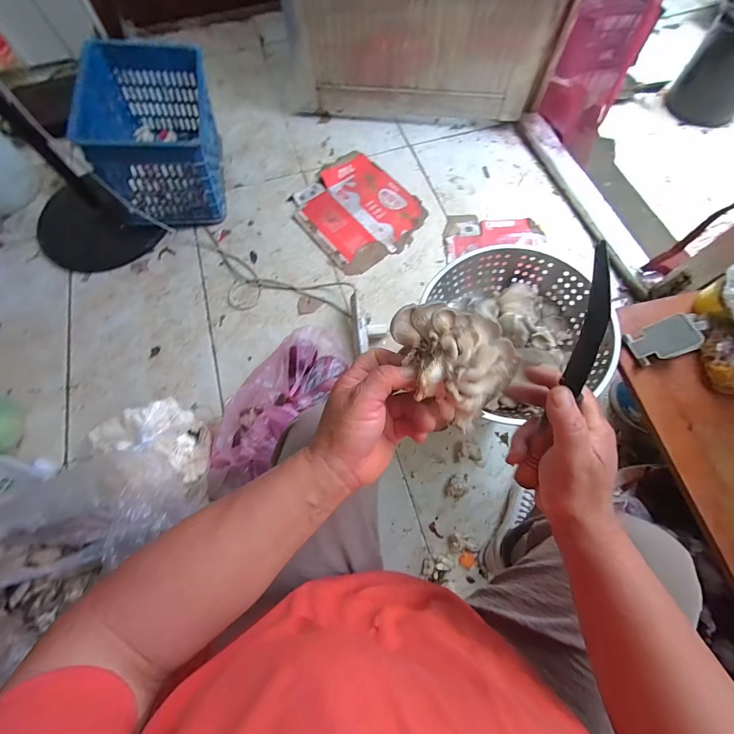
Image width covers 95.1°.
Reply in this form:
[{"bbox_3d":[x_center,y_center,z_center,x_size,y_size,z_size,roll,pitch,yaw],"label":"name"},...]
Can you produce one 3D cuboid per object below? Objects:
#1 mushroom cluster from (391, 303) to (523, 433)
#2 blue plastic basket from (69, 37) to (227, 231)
[{"bbox_3d":[0.064,-0.006,0.277,0.106,0.066,0.070,33,74,9],"label":"mushroom cluster"},{"bbox_3d":[-0.627,-0.700,1.022,0.330,0.273,0.483,-16,70,-4],"label":"blue plastic basket"}]

